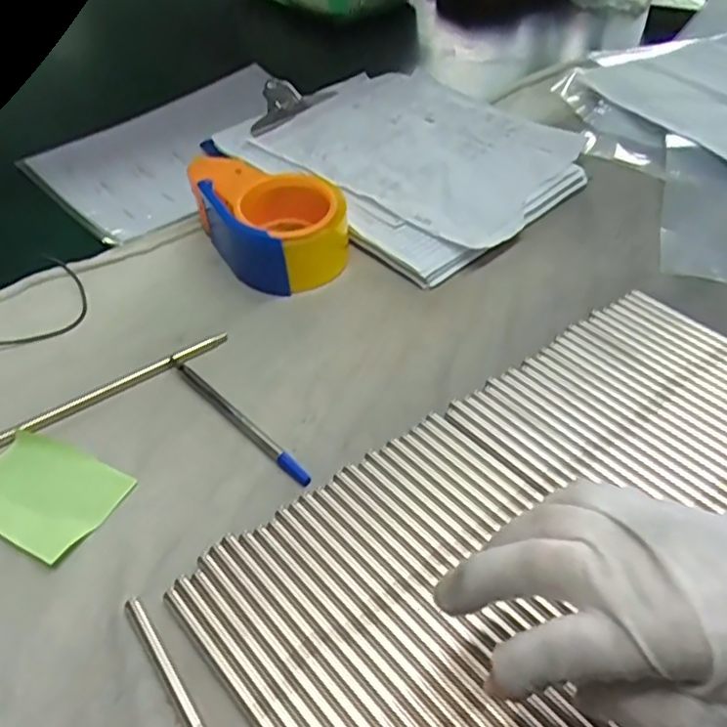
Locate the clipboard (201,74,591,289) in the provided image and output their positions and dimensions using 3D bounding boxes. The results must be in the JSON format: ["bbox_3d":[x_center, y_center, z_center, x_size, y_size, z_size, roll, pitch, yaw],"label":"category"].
[{"bbox_3d":[0.035,-0.207,0.634,0.253,0.032,0.334,-36,52,-28],"label":"clipboard"}]

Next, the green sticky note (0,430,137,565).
[{"bbox_3d":[-0.188,0.074,0.380,0.086,0.010,0.063,19,49,23],"label":"green sticky note"}]

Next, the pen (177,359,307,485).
[{"bbox_3d":[-0.080,0.034,0.410,0.008,0.007,0.132,-36,52,-27],"label":"pen"}]

